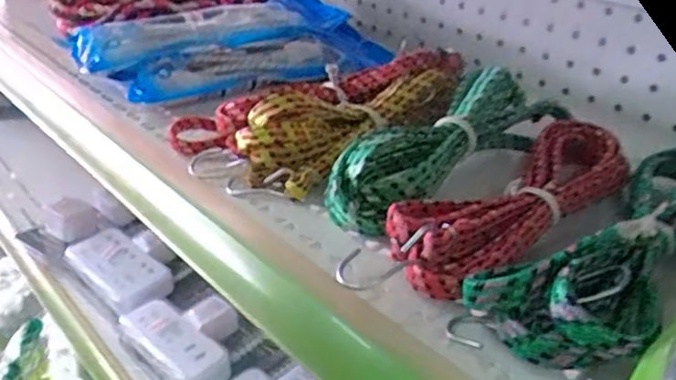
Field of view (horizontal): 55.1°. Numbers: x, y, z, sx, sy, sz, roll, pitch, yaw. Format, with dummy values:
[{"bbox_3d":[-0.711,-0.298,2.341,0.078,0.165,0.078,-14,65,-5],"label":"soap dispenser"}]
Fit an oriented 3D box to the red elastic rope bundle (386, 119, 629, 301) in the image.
[{"bbox_3d":[0.104,0.003,0.370,0.057,0.035,0.200,28,40,37],"label":"red elastic rope bundle"}]

